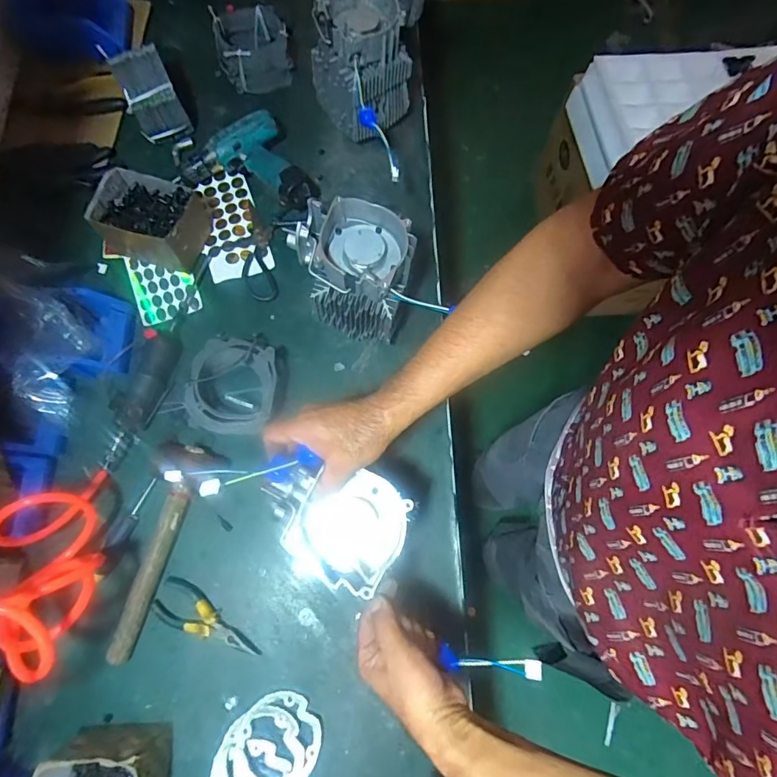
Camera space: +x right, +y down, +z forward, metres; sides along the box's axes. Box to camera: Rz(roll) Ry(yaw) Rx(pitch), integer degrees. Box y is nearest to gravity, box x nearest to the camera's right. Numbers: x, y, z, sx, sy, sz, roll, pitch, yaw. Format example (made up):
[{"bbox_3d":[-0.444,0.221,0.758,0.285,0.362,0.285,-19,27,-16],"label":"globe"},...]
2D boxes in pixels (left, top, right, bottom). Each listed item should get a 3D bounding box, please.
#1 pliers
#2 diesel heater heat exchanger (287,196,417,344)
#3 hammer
[{"bbox_3d":[-0.238,0.308,0.609,0.151,0.011,0.051,28,74,6],"label":"pliers"},{"bbox_3d":[-0.042,-0.157,0.659,0.140,0.198,0.113,17,73,3],"label":"diesel heater heat exchanger"},{"bbox_3d":[-0.320,0.212,0.629,0.093,0.046,0.288,19,73,4],"label":"hammer"}]

